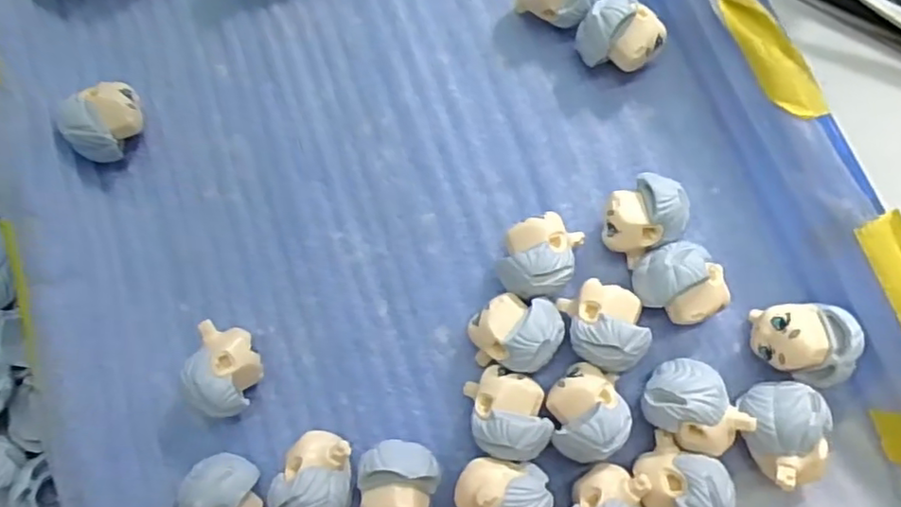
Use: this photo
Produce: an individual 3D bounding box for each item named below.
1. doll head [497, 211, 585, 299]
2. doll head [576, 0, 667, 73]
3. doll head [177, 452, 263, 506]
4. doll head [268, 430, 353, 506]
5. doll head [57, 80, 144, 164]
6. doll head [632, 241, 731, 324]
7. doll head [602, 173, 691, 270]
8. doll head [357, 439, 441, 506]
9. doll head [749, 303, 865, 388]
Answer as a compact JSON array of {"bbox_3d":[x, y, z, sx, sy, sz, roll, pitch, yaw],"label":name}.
[{"bbox_3d":[0.028,0.001,0.195,0.022,0.024,0.027,19,82,9],"label":"doll head"},{"bbox_3d":[0.057,-0.073,0.207,0.027,0.020,0.020,13,81,8],"label":"doll head"},{"bbox_3d":[-0.071,0.077,0.189,0.028,0.021,0.025,-44,79,-3],"label":"doll head"},{"bbox_3d":[-0.040,0.068,0.186,0.021,0.023,0.026,12,81,8],"label":"doll head"},{"bbox_3d":[-0.123,-0.047,0.218,0.026,0.023,0.022,-30,78,-1],"label":"doll head"},{"bbox_3d":[0.071,0.009,0.190,0.027,0.024,0.022,30,84,10],"label":"doll head"},{"bbox_3d":[0.061,-0.011,0.196,0.026,0.025,0.022,-39,78,-2],"label":"doll head"},{"bbox_3d":[-0.016,0.071,0.185,0.022,0.022,0.027,8,80,7],"label":"doll head"},{"bbox_3d":[0.104,0.026,0.184,0.028,0.020,0.023,19,82,9],"label":"doll head"}]

